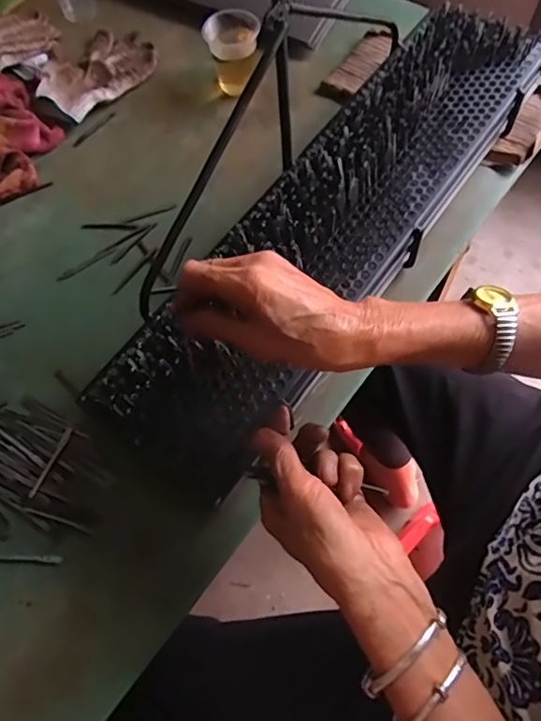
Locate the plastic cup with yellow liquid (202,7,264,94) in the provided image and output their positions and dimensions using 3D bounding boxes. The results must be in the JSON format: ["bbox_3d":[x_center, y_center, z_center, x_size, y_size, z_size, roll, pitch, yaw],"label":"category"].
[{"bbox_3d":[-0.045,-0.384,0.650,0.065,0.075,0.060,-1,64,2],"label":"plastic cup with yellow liquid"}]

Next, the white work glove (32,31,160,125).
[{"bbox_3d":[-0.230,-0.380,0.682,0.117,0.028,0.162,37,72,18],"label":"white work glove"}]

